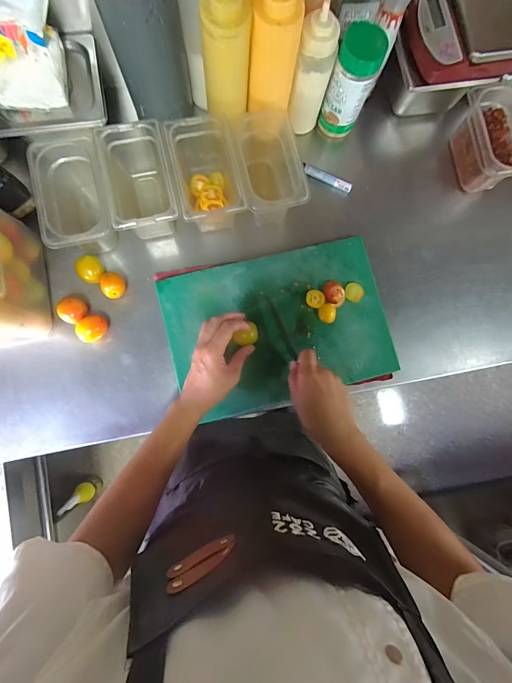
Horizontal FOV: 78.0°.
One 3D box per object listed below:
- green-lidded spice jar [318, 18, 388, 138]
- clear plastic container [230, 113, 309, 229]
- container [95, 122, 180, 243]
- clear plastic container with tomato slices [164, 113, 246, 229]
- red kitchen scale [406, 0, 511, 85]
[{"bbox_3d":[0.164,-0.449,0.556,0.071,0.157,0.072,0,84,-4],"label":"green-lidded spice jar"},{"bbox_3d":[0.014,-0.309,0.578,0.105,0.115,0.193,-12,85,-5],"label":"clear plastic container"},{"bbox_3d":[-0.196,-0.268,0.552,0.108,0.120,0.189,-13,85,-5],"label":"container"},{"bbox_3d":[-0.086,-0.279,0.549,0.104,0.093,0.175,-11,85,-5],"label":"clear plastic container with tomato slices"},{"bbox_3d":[0.380,-0.537,0.545,0.227,0.057,0.173,-11,85,-5],"label":"red kitchen scale"}]

